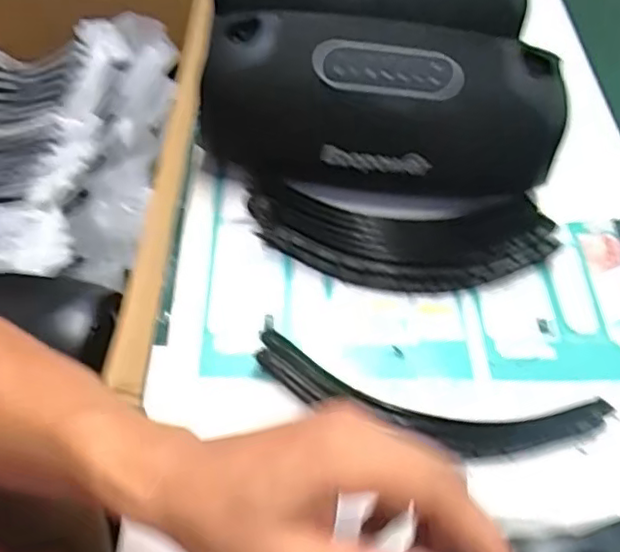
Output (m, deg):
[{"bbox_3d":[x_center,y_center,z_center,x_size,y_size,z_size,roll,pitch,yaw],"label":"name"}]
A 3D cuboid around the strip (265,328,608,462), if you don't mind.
[{"bbox_3d":[0.081,0.094,0.431,0.243,0.032,0.057,11,55,4],"label":"strip"}]

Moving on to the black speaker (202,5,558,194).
[{"bbox_3d":[0.054,-0.124,0.521,0.286,0.132,0.108,8,55,2],"label":"black speaker"}]

